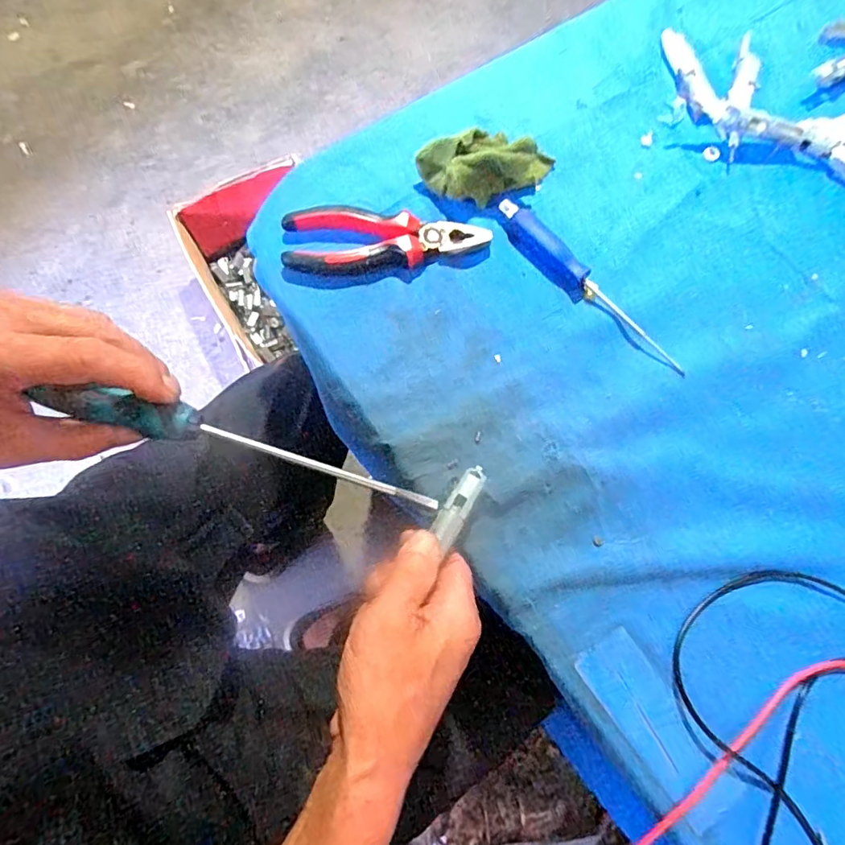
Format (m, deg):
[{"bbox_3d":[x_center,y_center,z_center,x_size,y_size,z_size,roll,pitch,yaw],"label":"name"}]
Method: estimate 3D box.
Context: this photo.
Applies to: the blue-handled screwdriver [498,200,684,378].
[{"bbox_3d":[0.128,-0.107,0.413,0.024,0.017,0.186,-42,78,-14],"label":"blue-handled screwdriver"}]

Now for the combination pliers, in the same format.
[{"bbox_3d":[-0.029,-0.142,0.416,0.156,0.020,0.060,-3,72,-4],"label":"combination pliers"}]

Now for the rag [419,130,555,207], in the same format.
[{"bbox_3d":[0.056,-0.211,0.428,0.116,0.042,0.049,-12,73,-6],"label":"rag"}]

